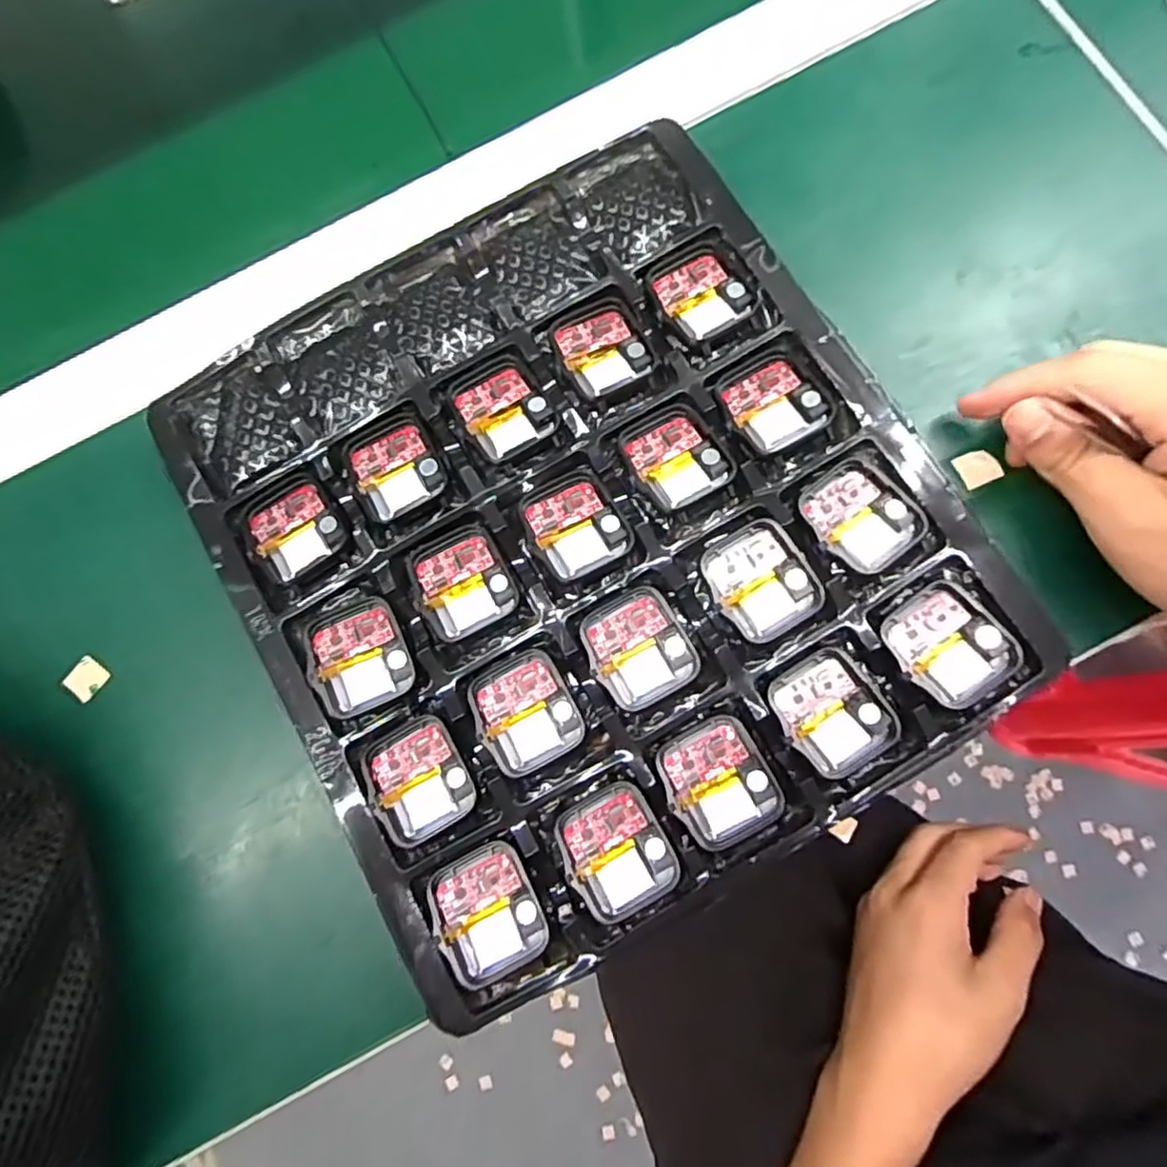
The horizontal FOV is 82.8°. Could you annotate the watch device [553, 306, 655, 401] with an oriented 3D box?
[{"bbox_3d":[0.008,-0.097,0.278,0.032,0.004,0.038,-29,79,-2],"label":"watch device"}]

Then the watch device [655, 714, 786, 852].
[{"bbox_3d":[0.050,0.073,0.245,0.036,0.009,0.043,-29,79,-2],"label":"watch device"}]

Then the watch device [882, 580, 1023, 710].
[{"bbox_3d":[0.137,0.023,0.248,0.035,0.010,0.042,-37,79,-3],"label":"watch device"}]

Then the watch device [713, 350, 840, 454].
[{"bbox_3d":[0.077,-0.074,0.268,0.036,0.007,0.040,-26,79,-1],"label":"watch device"}]

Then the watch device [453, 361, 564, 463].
[{"bbox_3d":[-0.033,-0.072,0.277,0.034,0.005,0.039,-35,79,-3],"label":"watch device"}]

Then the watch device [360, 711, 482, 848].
[{"bbox_3d":[-0.063,0.075,0.254,0.037,0.005,0.042,-30,79,-2],"label":"watch device"}]

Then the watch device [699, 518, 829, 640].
[{"bbox_3d":[0.068,-0.001,0.256,0.036,0.006,0.042,-30,79,-2],"label":"watch device"}]

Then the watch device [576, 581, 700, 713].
[{"bbox_3d":[0.021,0.025,0.258,0.036,0.006,0.043,-28,79,-1],"label":"watch device"}]

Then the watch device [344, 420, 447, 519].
[{"bbox_3d":[-0.078,-0.048,0.275,0.034,0.004,0.037,-31,79,-2],"label":"watch device"}]

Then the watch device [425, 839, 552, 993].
[{"bbox_3d":[-0.035,0.120,0.241,0.037,0.009,0.043,-26,79,-1],"label":"watch device"}]

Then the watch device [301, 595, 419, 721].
[{"bbox_3d":[-0.089,0.028,0.261,0.038,0.006,0.042,-28,79,-1],"label":"watch device"}]

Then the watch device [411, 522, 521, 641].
[{"bbox_3d":[-0.049,-0.001,0.267,0.036,0.005,0.041,-29,79,-2],"label":"watch device"}]

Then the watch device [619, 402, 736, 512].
[{"bbox_3d":[0.037,-0.052,0.267,0.036,0.004,0.041,-29,79,-2],"label":"watch device"}]

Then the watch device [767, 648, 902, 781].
[{"bbox_3d":[0.093,0.047,0.247,0.038,0.007,0.042,-27,79,-1],"label":"watch device"}]

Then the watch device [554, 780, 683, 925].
[{"bbox_3d":[0.012,0.099,0.244,0.036,0.010,0.042,-30,79,-2],"label":"watch device"}]

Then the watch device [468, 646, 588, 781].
[{"bbox_3d":[-0.023,0.049,0.256,0.036,0.006,0.043,-30,79,-2],"label":"watch device"}]

